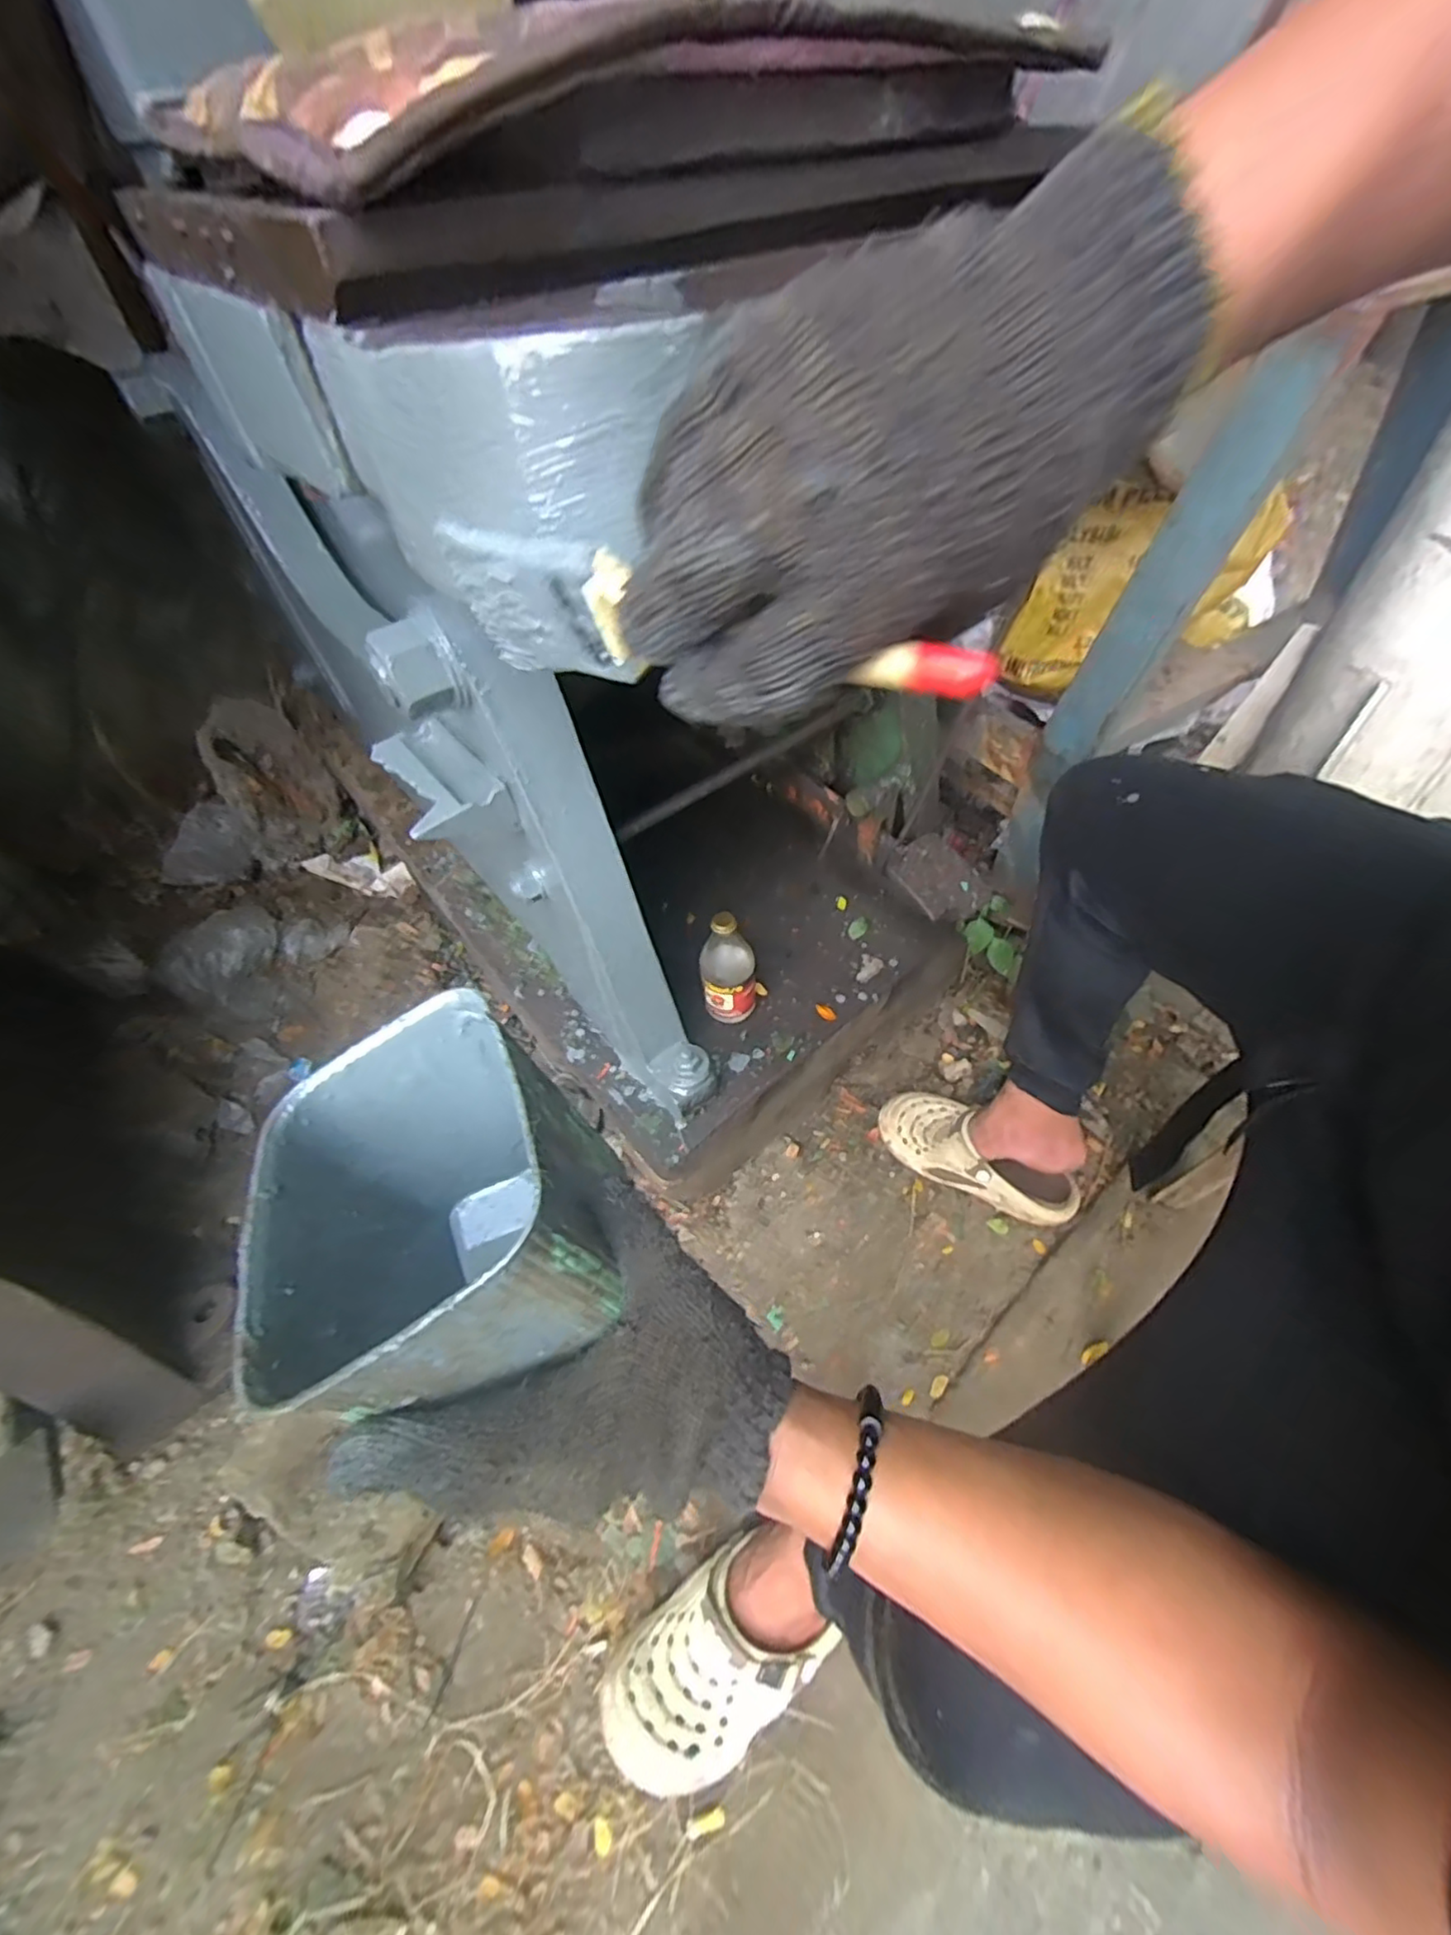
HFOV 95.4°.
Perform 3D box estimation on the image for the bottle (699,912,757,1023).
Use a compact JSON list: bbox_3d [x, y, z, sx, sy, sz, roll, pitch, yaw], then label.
[{"bbox_3d":[0.005,0.007,0.818,0.067,0.141,0.061,0,48,2],"label":"bottle"}]

